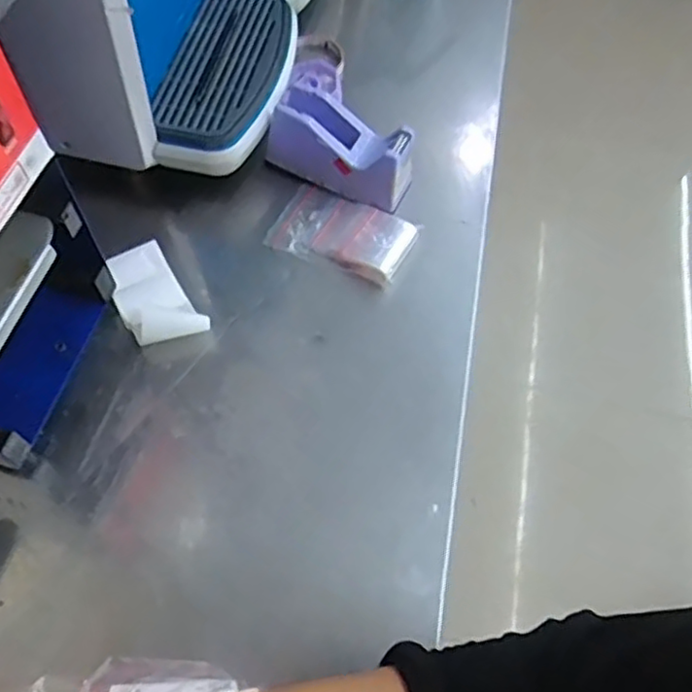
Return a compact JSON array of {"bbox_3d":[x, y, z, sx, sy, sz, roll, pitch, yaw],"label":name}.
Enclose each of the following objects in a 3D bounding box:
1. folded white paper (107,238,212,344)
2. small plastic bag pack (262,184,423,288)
[{"bbox_3d":[-0.195,-0.044,0.674,0.067,0.036,0.122,-30,68,-18],"label":"folded white paper"},{"bbox_3d":[-0.003,-0.122,0.718,0.148,0.024,0.089,24,63,9],"label":"small plastic bag pack"}]

